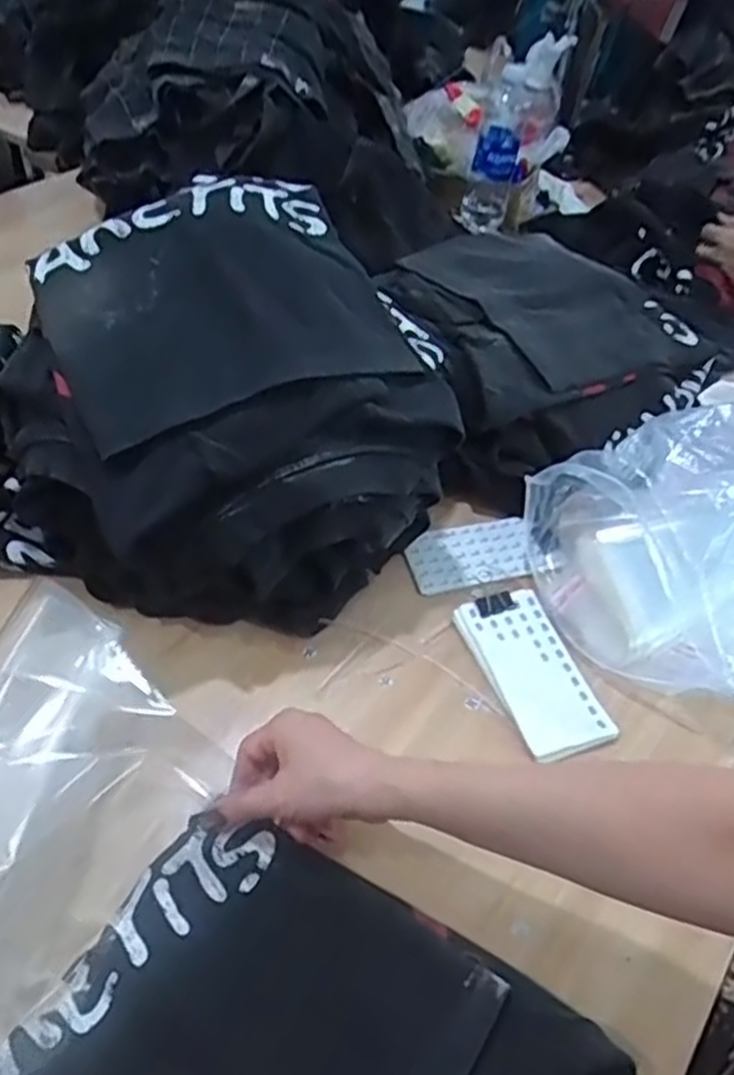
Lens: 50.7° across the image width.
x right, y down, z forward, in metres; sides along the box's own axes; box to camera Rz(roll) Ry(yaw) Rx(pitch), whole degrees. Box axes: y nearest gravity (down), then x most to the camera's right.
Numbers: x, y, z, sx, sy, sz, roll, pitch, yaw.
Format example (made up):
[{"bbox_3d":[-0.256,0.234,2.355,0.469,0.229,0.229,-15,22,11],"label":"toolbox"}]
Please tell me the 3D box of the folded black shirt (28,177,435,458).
[{"bbox_3d":[-0.109,-0.187,0.595,0.260,0.082,0.205,-21,52,-26],"label":"folded black shirt"}]

